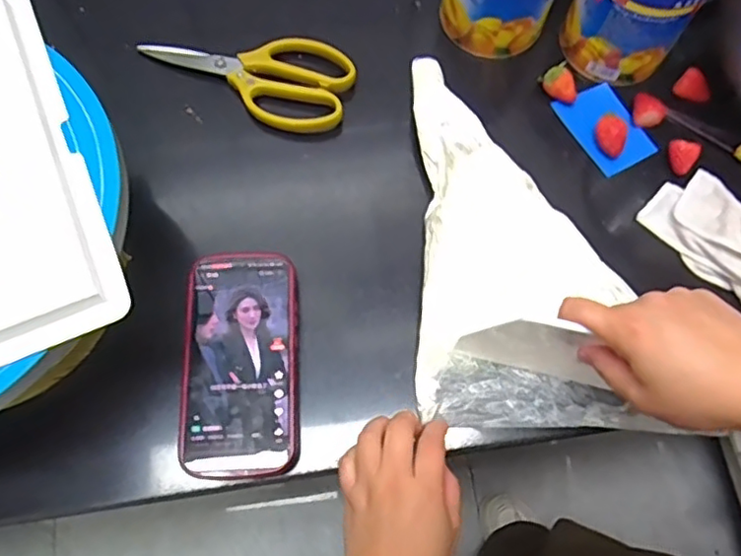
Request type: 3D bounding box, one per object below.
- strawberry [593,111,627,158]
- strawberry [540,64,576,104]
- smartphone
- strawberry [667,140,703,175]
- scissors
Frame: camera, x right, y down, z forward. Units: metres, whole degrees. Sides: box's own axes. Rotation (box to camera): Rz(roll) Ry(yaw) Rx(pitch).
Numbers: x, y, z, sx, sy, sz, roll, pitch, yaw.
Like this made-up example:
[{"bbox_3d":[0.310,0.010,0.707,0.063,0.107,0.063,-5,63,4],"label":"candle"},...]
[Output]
[{"bbox_3d":[0.213,-0.125,0.544,0.021,0.019,0.036,-20,73,-9],"label":"strawberry"},{"bbox_3d":[0.172,-0.175,0.558,0.021,0.017,0.036,-35,75,-13],"label":"strawberry"},{"bbox_3d":[-0.096,0.062,0.465,0.083,0.019,0.166,-3,71,-3],"label":"smartphone"},{"bbox_3d":[0.271,-0.107,0.538,0.027,0.018,0.022,39,74,11],"label":"strawberry"},{"bbox_3d":[-0.112,-0.182,0.554,0.189,0.016,0.085,12,70,2],"label":"scissors"}]

